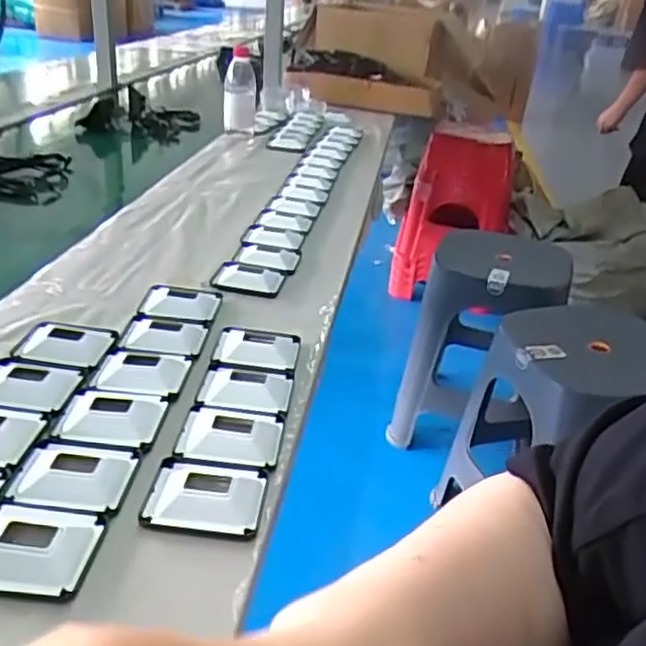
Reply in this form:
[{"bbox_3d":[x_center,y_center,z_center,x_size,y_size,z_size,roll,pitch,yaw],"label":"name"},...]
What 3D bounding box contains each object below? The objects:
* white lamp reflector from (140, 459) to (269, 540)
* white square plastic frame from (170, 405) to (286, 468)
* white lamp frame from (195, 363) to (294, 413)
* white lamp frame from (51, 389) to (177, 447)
[{"bbox_3d":[-0.081,0.115,0.465,0.077,0.016,0.068,5,28,1],"label":"white lamp reflector"},{"bbox_3d":[-0.074,0.086,0.536,0.078,0.016,0.066,4,28,-1],"label":"white square plastic frame"},{"bbox_3d":[-0.068,0.054,0.584,0.077,0.018,0.070,5,28,2],"label":"white lamp frame"},{"bbox_3d":[-0.165,0.066,0.526,0.076,0.015,0.066,5,28,0],"label":"white lamp frame"}]

